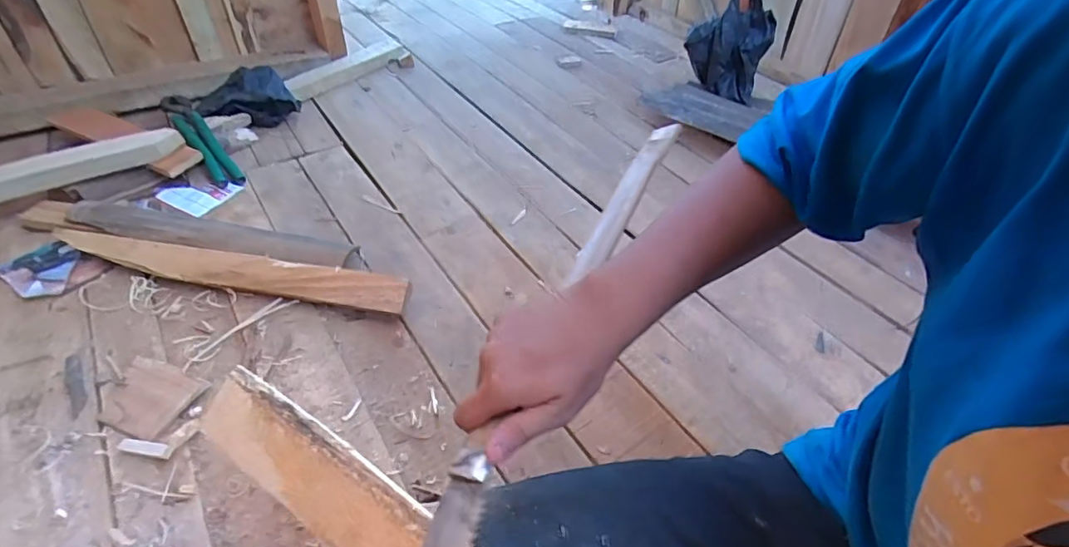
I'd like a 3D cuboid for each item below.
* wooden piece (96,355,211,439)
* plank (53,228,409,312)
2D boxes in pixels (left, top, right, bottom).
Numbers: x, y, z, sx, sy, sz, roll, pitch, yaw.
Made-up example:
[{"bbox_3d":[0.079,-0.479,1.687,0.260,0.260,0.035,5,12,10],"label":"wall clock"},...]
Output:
[{"bbox_3d":[-0.444,0.140,0.606,0.108,0.009,0.083,15,45,14],"label":"wooden piece"},{"bbox_3d":[-0.434,-0.002,0.739,0.533,0.049,0.047,9,44,8],"label":"plank"}]

